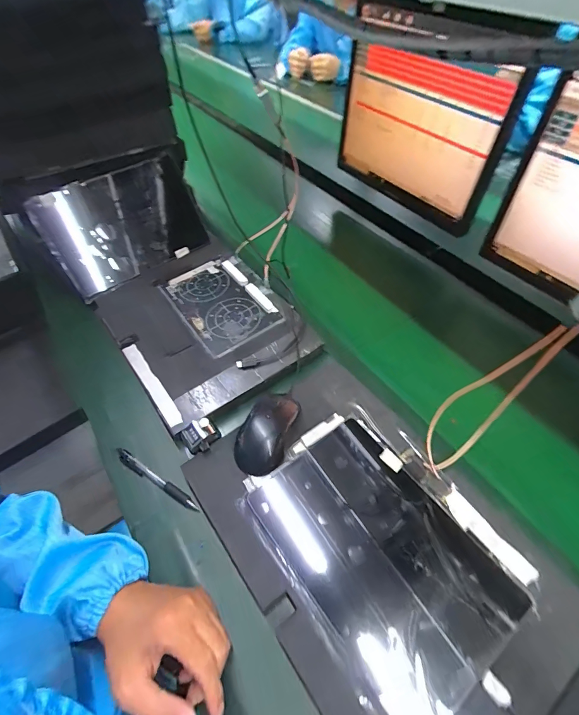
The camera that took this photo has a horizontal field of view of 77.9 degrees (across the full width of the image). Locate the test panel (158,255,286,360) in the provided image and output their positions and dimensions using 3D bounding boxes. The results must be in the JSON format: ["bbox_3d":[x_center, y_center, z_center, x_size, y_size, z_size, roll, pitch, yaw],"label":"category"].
[{"bbox_3d":[-0.113,-0.101,0.619,0.151,0.011,0.207,-33,60,-18],"label":"test panel"}]

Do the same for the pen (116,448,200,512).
[{"bbox_3d":[-0.173,0.156,0.460,0.136,0.015,0.016,26,61,20],"label":"pen"}]

